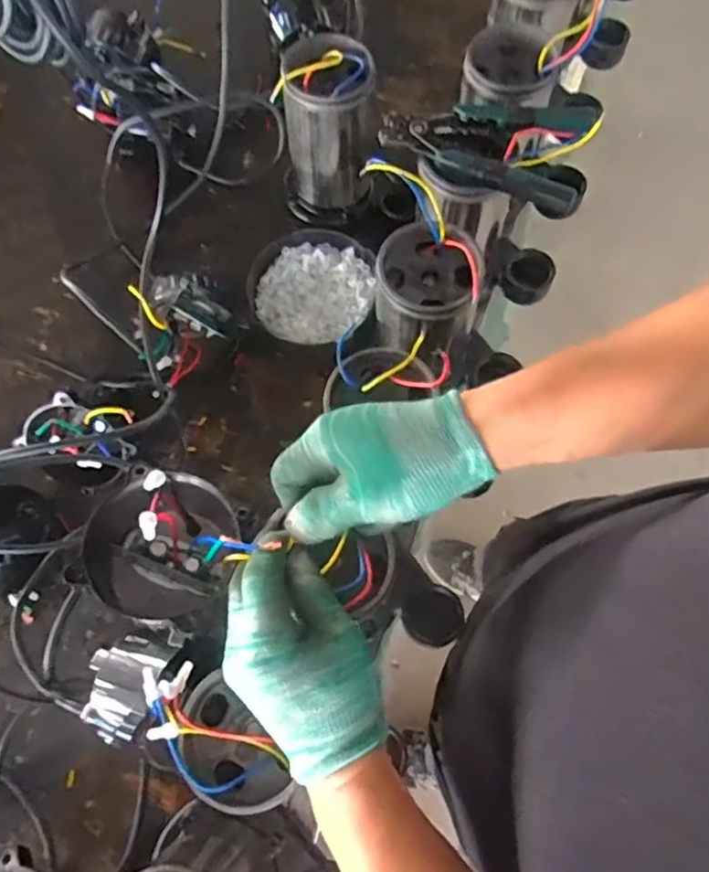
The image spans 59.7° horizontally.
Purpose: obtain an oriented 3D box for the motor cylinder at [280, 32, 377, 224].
[{"bbox_3d":[-0.028,-0.324,0.676,0.094,0.169,0.101,11,71,5],"label":"motor cylinder"}]

